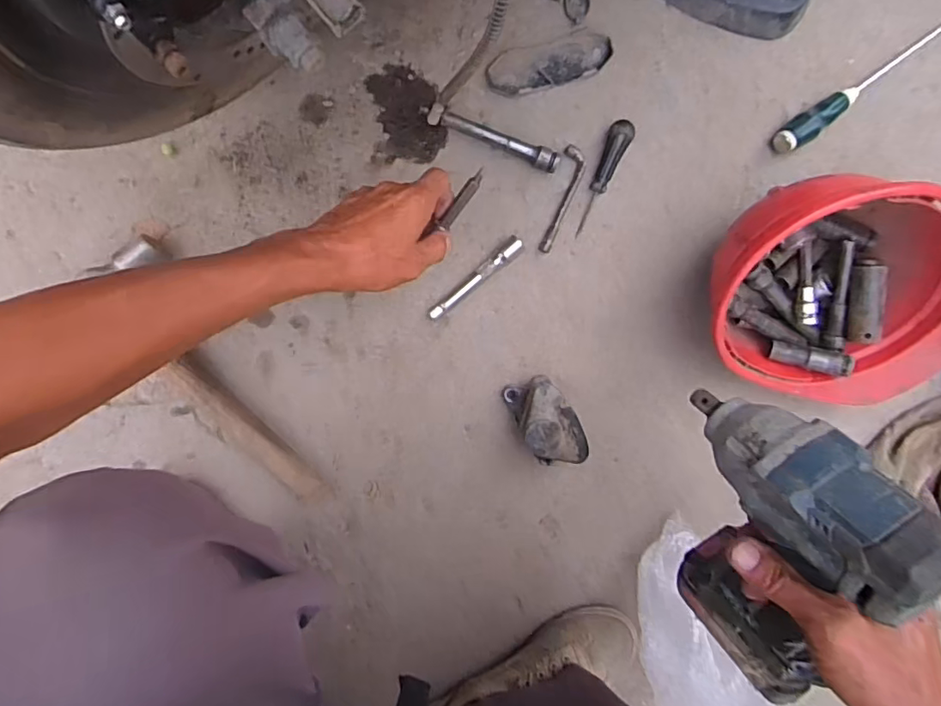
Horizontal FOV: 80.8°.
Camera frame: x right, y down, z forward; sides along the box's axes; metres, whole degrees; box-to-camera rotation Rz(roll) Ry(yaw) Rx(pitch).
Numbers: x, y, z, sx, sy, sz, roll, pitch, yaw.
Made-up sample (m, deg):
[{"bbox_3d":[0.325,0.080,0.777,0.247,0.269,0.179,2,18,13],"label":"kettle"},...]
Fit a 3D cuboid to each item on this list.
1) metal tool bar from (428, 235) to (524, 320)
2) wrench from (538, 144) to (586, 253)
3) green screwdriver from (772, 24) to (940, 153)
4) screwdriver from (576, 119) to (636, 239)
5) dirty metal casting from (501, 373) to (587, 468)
[{"bbox_3d":[0.005,-0.080,0.595,0.124,0.016,0.017,-40,96,-1],"label":"metal tool bar"},{"bbox_3d":[0.101,-0.164,0.597,0.024,0.007,0.115,15,92,-5],"label":"wrench"},{"bbox_3d":[0.454,-0.312,0.610,0.281,0.032,0.027,-36,95,-1],"label":"green screwdriver"},{"bbox_3d":[0.140,-0.191,0.594,0.025,0.022,0.125,26,91,-5],"label":"screwdriver"},{"bbox_3d":[0.081,0.073,0.588,0.062,0.065,0.098,-33,95,-2],"label":"dirty metal casting"}]

